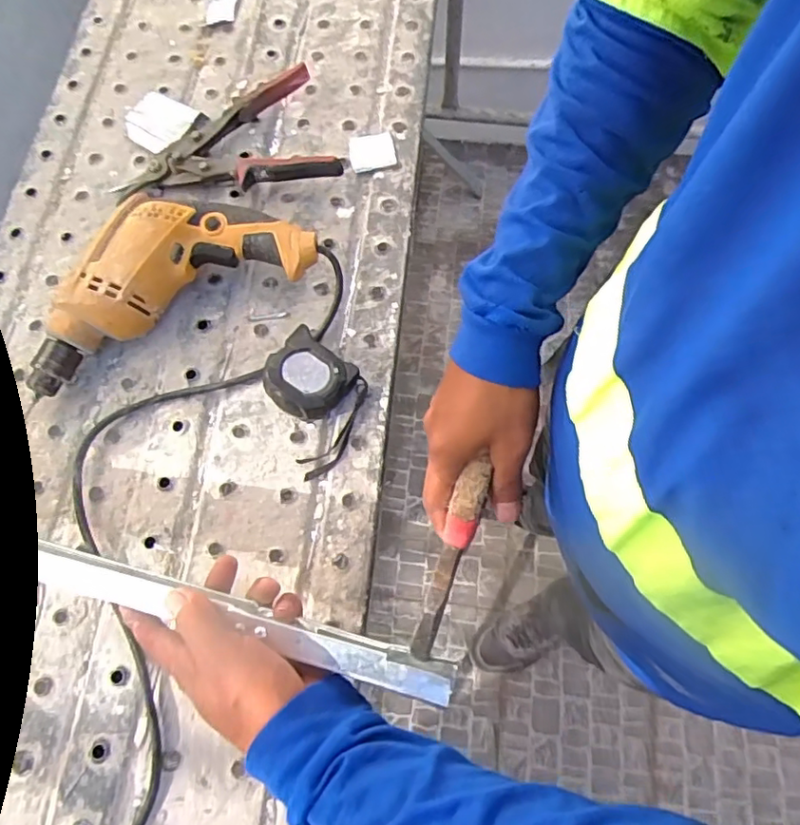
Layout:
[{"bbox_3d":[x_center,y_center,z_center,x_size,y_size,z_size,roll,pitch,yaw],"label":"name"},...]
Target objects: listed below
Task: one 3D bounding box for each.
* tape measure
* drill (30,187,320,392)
[{"bbox_3d":[-0.080,-0.029,0.501,0.061,0.041,0.069,31,73,11],"label":"tape measure"},{"bbox_3d":[-0.211,-0.127,0.528,0.263,0.072,0.127,-23,71,-7],"label":"drill"}]

